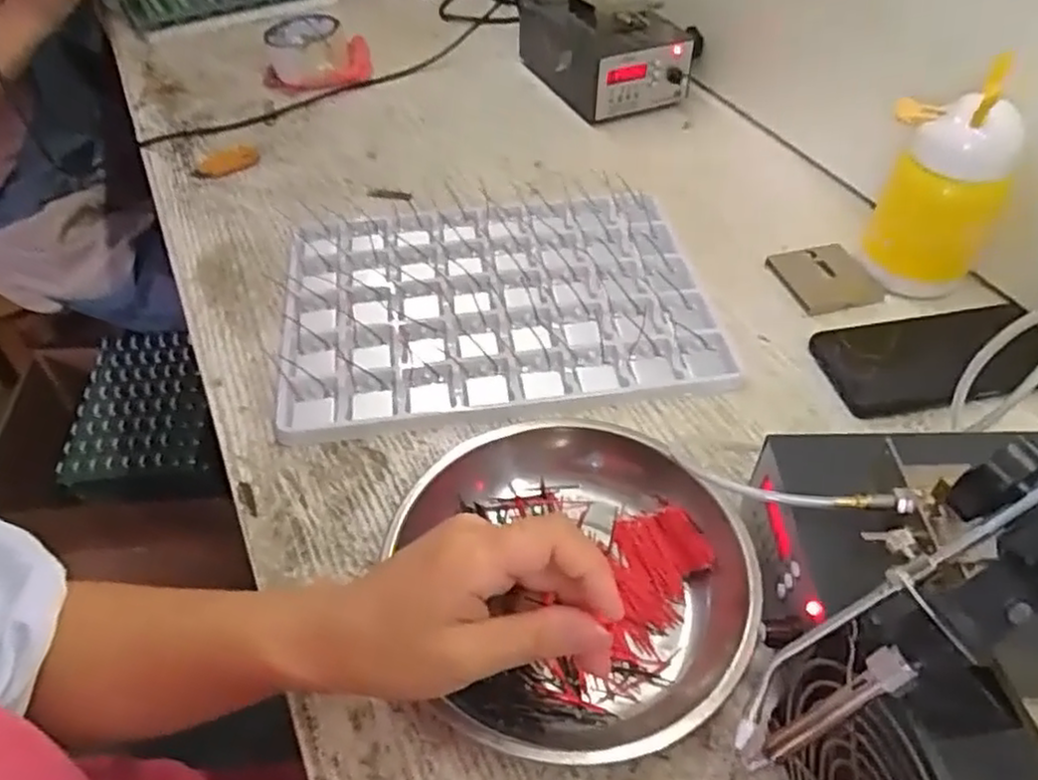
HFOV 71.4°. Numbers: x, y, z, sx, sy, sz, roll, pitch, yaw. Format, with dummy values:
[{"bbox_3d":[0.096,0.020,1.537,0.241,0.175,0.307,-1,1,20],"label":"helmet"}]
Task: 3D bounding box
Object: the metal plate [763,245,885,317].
[{"bbox_3d":[0.240,-0.089,0.567,0.065,0.005,0.067,-10,49,-7],"label":"metal plate"}]

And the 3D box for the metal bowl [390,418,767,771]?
[{"bbox_3d":[0.032,0.093,0.378,0.168,0.040,0.181,-19,50,-14],"label":"metal bowl"}]

